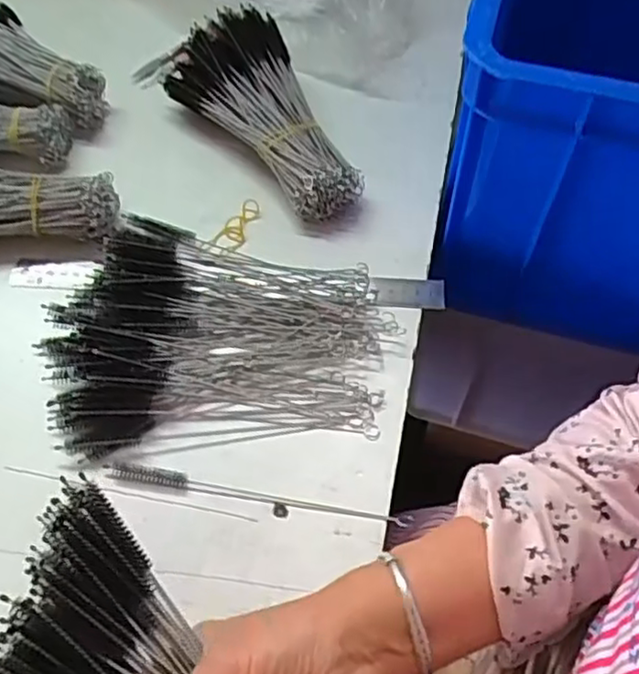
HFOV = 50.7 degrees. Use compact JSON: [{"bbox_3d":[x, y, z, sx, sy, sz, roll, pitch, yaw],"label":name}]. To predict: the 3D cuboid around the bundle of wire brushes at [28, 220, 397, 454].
[{"bbox_3d":[-0.073,-0.008,0.480,0.230,0.028,0.176,-1,58,-2],"label":"bundle of wire brushes"}]

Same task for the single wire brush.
[{"bbox_3d":[-0.040,0.098,0.427,0.197,0.004,0.012,8,58,3],"label":"single wire brush"}]

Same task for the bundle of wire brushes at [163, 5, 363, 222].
[{"bbox_3d":[-0.046,-0.187,0.572,0.105,0.069,0.216,-25,62,-16],"label":"bundle of wire brushes"}]

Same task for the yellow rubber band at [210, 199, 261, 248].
[{"bbox_3d":[-0.067,-0.088,0.545,0.020,0.009,0.058,30,62,16],"label":"yellow rubber band"}]

